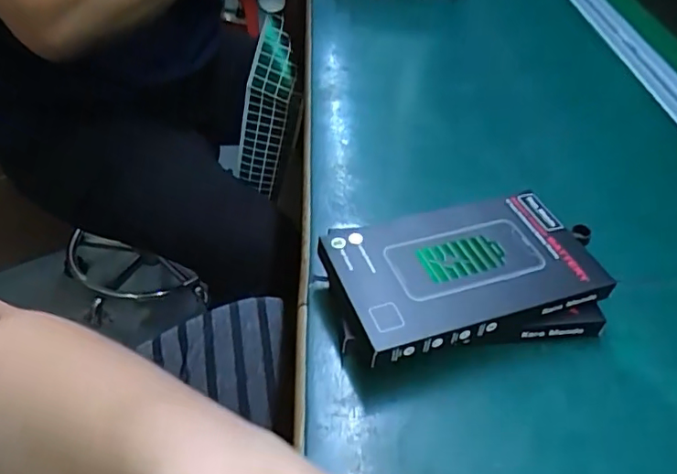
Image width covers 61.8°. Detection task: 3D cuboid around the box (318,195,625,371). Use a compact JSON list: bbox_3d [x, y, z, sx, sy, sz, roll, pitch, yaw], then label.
[{"bbox_3d":[0.066,0.018,0.295,0.135,0.020,0.076,-12,47,-15],"label":"box"}]

